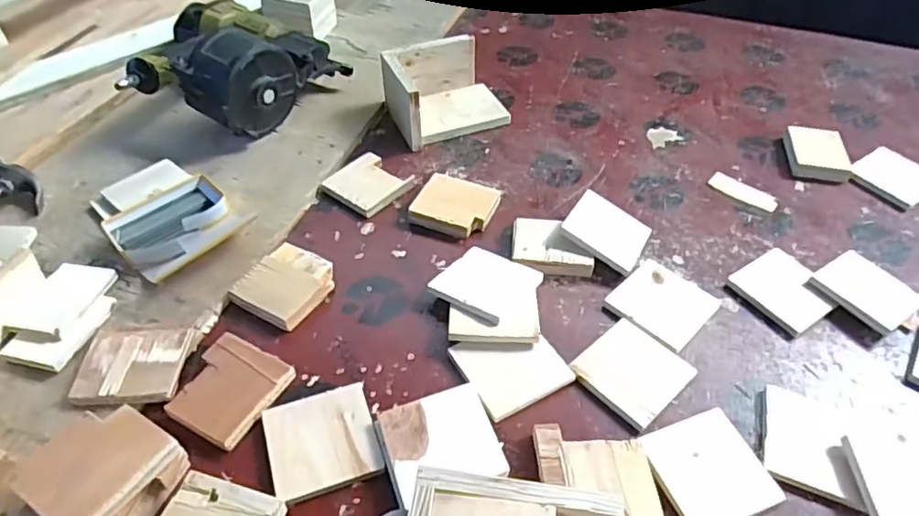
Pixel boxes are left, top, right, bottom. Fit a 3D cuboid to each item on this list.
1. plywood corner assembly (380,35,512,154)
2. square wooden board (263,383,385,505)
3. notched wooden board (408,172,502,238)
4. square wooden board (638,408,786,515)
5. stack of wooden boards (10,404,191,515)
[{"bbox_3d":[-0.024,-0.245,0.868,0.158,0.090,0.129,-20,52,-19],"label":"plywood corner assembly"},{"bbox_3d":[-0.119,0.161,0.531,0.090,0.013,0.086,-15,50,-15],"label":"square wooden board"},{"bbox_3d":[-0.005,-0.065,0.743,0.094,0.025,0.081,17,50,13],"label":"notched wooden board"},{"bbox_3d":[0.213,0.181,0.519,0.093,0.009,0.091,-15,50,-15],"label":"square wooden board"},{"bbox_3d":[-0.278,0.174,0.469,0.087,0.057,0.102,18,50,13],"label":"stack of wooden boards"}]

